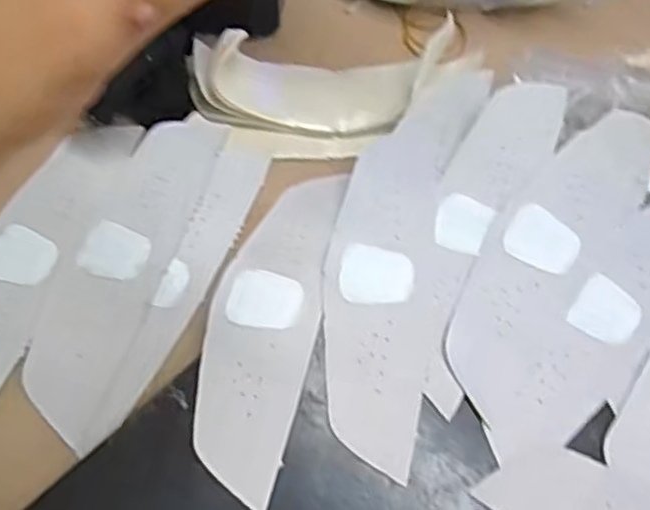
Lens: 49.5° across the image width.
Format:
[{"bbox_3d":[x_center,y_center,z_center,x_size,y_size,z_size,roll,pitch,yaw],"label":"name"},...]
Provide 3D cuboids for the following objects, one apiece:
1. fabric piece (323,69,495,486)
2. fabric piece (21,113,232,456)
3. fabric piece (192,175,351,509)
[{"bbox_3d":[0.039,-0.011,0.383,0.063,0.004,0.239,14,66,4],"label":"fabric piece"},{"bbox_3d":[-0.114,0.001,0.398,0.052,0.004,0.198,18,66,5],"label":"fabric piece"},{"bbox_3d":[-0.031,0.035,0.374,0.054,0.024,0.180,11,66,2],"label":"fabric piece"}]

